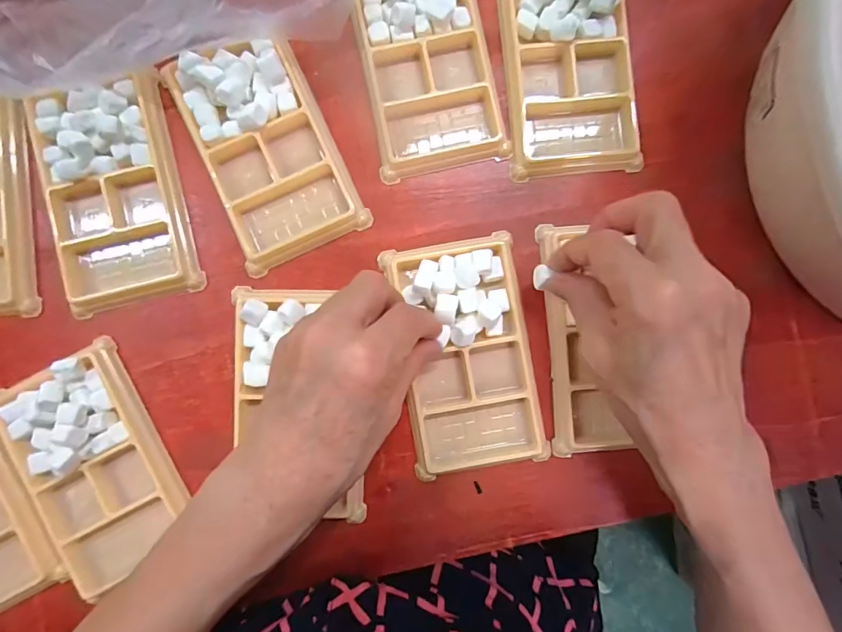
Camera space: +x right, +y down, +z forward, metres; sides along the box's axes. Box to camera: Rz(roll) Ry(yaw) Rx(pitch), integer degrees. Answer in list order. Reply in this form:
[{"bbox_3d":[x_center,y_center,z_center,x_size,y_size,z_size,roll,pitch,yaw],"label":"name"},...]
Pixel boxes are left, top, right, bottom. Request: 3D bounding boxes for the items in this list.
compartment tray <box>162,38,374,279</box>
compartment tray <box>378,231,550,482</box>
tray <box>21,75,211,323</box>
[{"bbox_3d":[-0.091,-0.096,0.258,0.074,0.016,0.124,-25,90,-1],"label":"compartment tray"},{"bbox_3d":[0.028,0.025,0.261,0.078,0.018,0.138,-8,90,-1],"label":"compartment tray"},{"bbox_3d":[-0.179,-0.071,0.257,0.072,0.015,0.124,-12,90,-1],"label":"tray"}]

